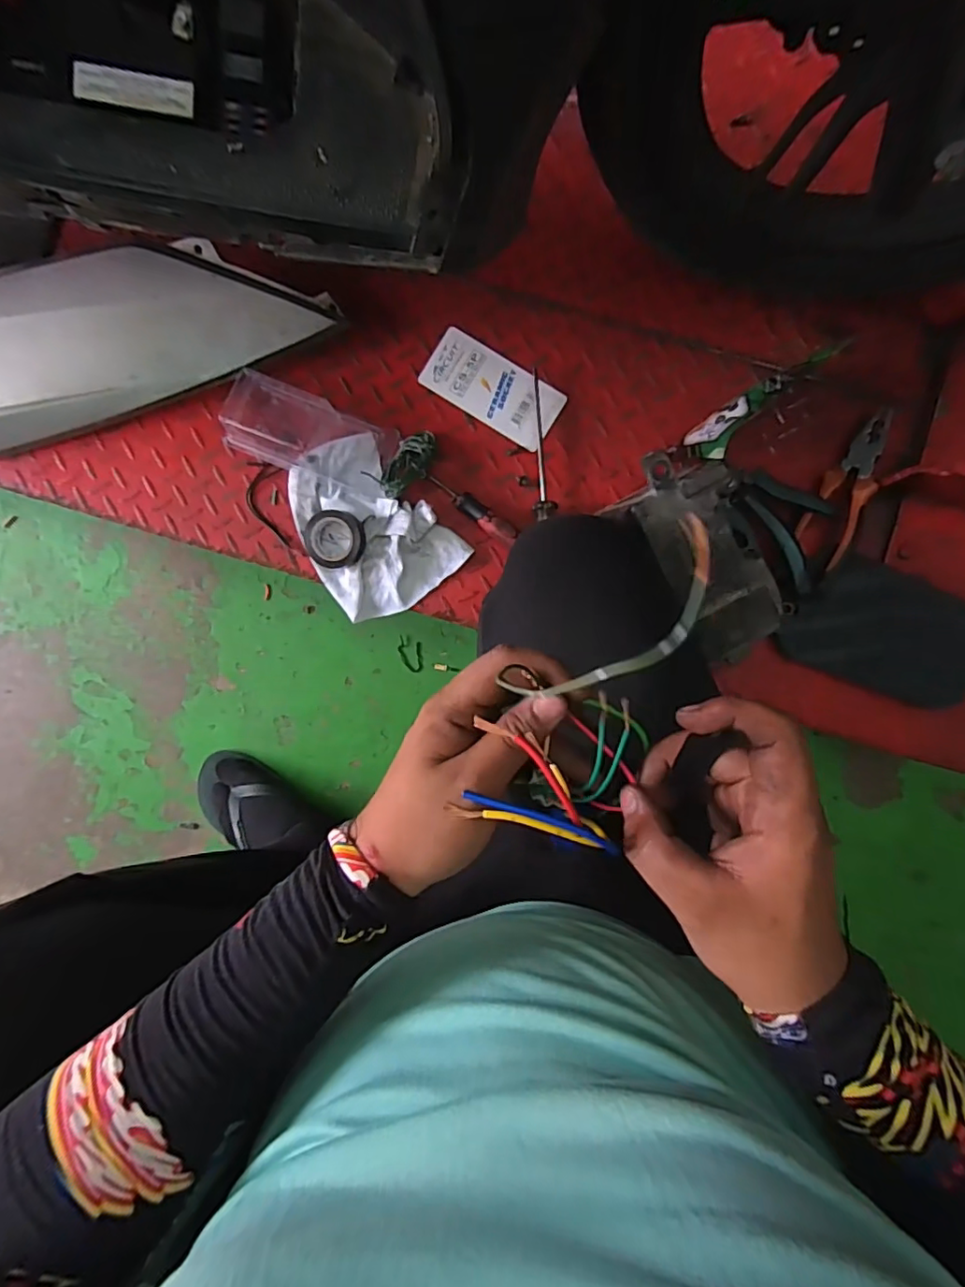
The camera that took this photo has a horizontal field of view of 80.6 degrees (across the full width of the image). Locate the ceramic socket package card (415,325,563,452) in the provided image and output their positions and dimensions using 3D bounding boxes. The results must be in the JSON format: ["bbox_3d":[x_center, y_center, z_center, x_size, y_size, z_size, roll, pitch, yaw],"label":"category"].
[{"bbox_3d":[0.011,-0.270,0.602,0.146,0.006,0.070,33,90,2],"label":"ceramic socket package card"}]

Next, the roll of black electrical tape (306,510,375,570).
[{"bbox_3d":[-0.152,-0.109,0.588,0.061,0.021,0.059,0,89,2],"label":"roll of black electrical tape"}]

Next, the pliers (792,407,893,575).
[{"bbox_3d":[0.367,-0.160,0.574,0.043,0.030,0.168,27,90,2],"label":"pliers"}]

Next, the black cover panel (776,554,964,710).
[{"bbox_3d":[0.405,-0.007,0.562,0.188,0.029,0.108,22,90,2],"label":"black cover panel"}]

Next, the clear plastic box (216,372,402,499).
[{"bbox_3d":[-0.180,-0.218,0.591,0.175,0.039,0.080,21,90,2],"label":"clear plastic box"}]

